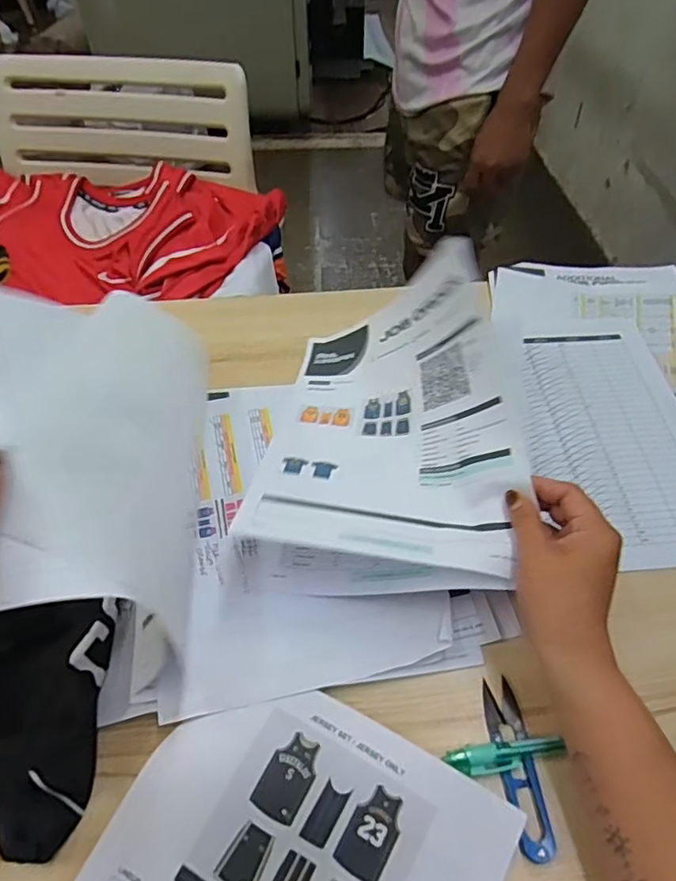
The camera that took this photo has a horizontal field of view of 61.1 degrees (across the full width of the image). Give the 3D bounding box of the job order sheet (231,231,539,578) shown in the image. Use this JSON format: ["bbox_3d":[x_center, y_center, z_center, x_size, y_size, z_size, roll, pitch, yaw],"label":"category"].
[{"bbox_3d":[0.049,-0.030,0.453,0.180,0.119,0.268,7,49,7],"label":"job order sheet"}]

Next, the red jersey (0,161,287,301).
[{"bbox_3d":[-0.370,-0.315,0.875,0.556,0.109,0.309,2,49,3],"label":"red jersey"}]

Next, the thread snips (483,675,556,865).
[{"bbox_3d":[0.115,0.206,0.367,0.024,0.005,0.102,-5,49,-4],"label":"thread snips"}]

